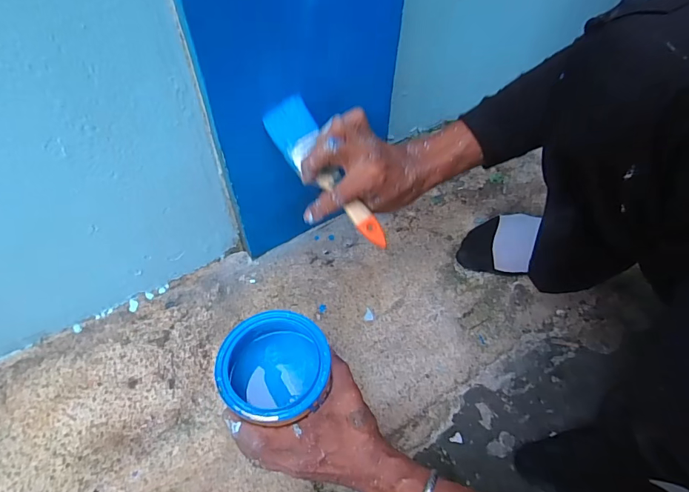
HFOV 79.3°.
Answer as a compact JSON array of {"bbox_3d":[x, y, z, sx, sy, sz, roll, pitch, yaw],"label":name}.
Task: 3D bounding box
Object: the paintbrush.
[{"bbox_3d":[-0.017,-0.076,0.446,0.051,0.008,0.187,-36,87,-7],"label":"paintbrush"}]

